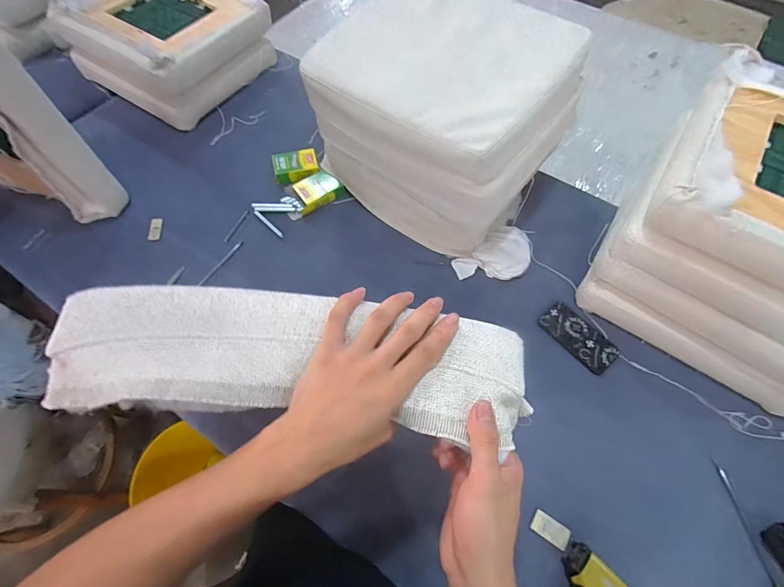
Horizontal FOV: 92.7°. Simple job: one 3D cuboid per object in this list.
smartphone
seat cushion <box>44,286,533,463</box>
[{"bbox_3d":[0.398,0.091,0.797,0.083,0.011,0.160,-35,69,-17],"label":"smartphone"},{"bbox_3d":[-0.098,0.065,0.360,0.444,0.055,0.116,6,63,0],"label":"seat cushion"}]

